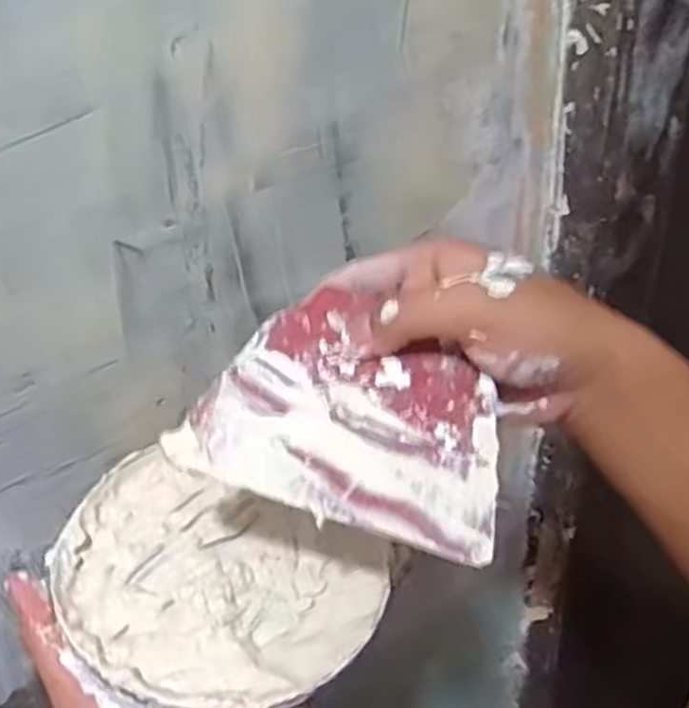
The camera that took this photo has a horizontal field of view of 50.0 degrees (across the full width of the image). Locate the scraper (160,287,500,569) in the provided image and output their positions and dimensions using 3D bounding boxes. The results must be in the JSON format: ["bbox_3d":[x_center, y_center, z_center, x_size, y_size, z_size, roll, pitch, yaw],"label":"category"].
[{"bbox_3d":[0.007,0.022,0.303,0.121,0.005,0.100,19,56,8],"label":"scraper"}]

